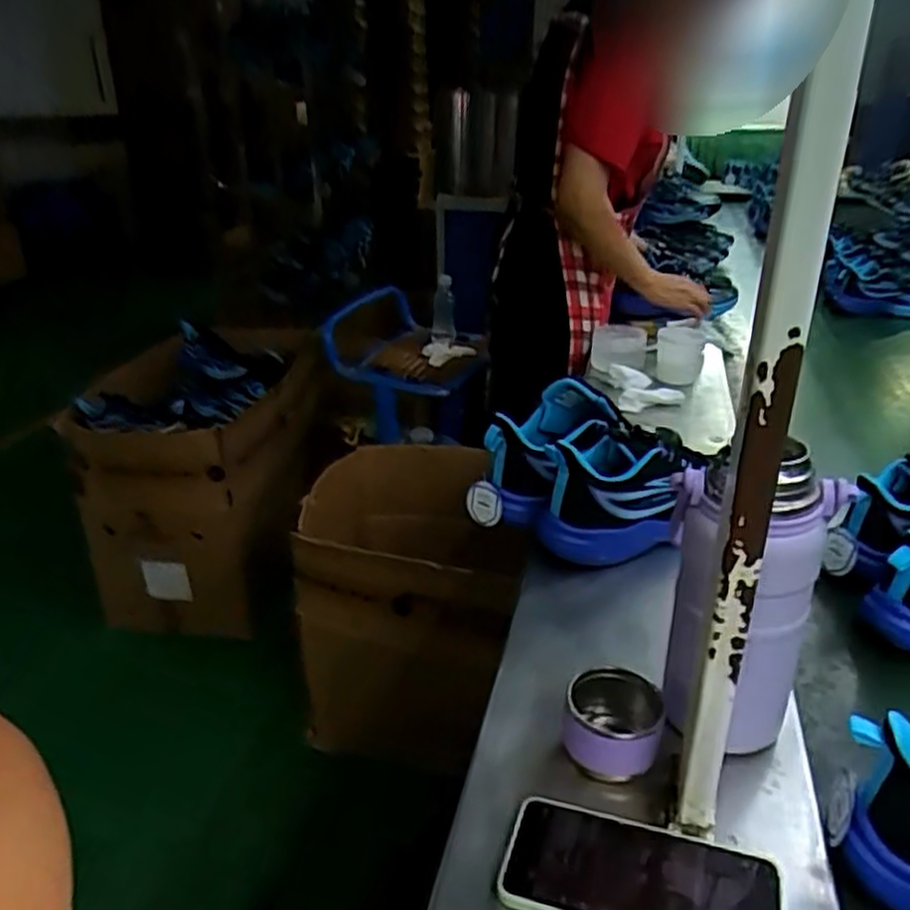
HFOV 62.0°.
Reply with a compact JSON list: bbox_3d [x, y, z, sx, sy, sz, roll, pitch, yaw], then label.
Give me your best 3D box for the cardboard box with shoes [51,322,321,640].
[{"bbox_3d":[-0.547,0.052,1.769,0.431,0.541,0.501,3,21,10],"label":"cardboard box with shoes"}]

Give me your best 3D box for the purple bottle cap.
[{"bbox_3d":[0.114,0.197,0.550,0.066,0.055,0.069,-1,21,0],"label":"purple bottle cap"}]

